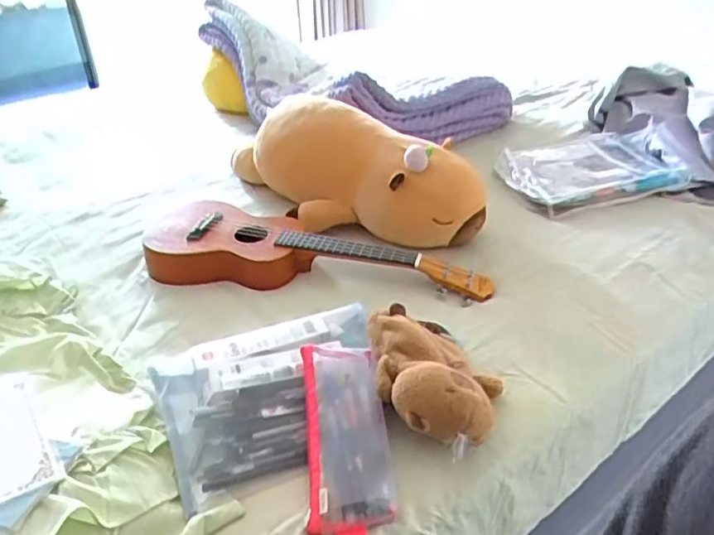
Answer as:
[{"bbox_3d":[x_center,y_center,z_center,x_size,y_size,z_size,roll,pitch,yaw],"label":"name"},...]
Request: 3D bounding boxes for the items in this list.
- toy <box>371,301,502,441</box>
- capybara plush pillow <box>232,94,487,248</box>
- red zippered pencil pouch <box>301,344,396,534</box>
[{"bbox_3d":[0.102,0.130,0.776,0.158,0.089,0.226,-5,33,-4],"label":"toy"},{"bbox_3d":[-0.025,-0.213,1.171,0.546,0.182,0.192,25,42,35],"label":"capybara plush pillow"},{"bbox_3d":[-0.011,0.208,0.699,0.094,0.026,0.284,-4,46,-3],"label":"red zippered pencil pouch"}]

